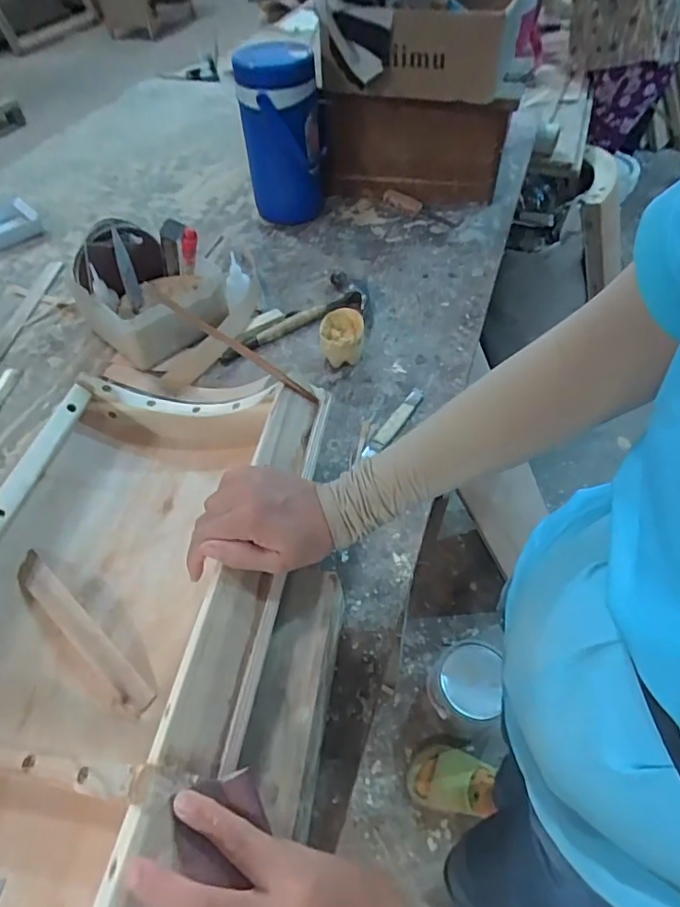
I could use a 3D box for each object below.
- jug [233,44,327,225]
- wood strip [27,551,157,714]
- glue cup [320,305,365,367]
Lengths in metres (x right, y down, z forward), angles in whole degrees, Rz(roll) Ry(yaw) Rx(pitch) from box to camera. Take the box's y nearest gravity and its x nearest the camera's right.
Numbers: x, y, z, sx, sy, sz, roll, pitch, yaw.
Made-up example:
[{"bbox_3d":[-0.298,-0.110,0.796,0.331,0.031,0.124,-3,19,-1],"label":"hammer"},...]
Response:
[{"bbox_3d":[-0.089,-0.495,0.841,0.126,0.239,0.110,-8,51,-3],"label":"jug"},{"bbox_3d":[-0.219,0.157,0.455,0.181,0.018,0.023,33,60,26],"label":"wood strip"},{"bbox_3d":[0.003,-0.147,0.676,0.053,0.056,0.056,-2,51,2],"label":"glue cup"}]

